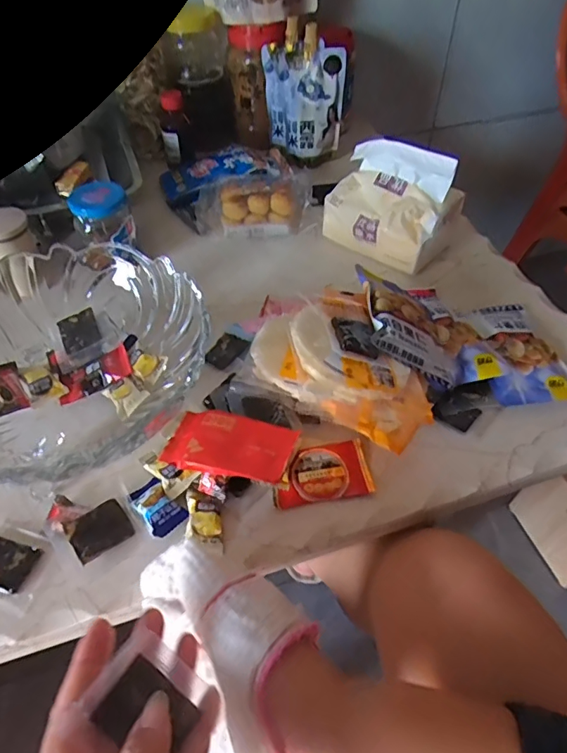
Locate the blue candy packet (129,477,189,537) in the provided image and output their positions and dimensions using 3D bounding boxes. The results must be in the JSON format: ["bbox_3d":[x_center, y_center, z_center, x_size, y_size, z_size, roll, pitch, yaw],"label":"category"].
[{"bbox_3d":[-0.098,0.100,0.387,0.028,0.014,0.047,-34,57,-25],"label":"blue candy packet"}]

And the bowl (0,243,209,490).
[{"bbox_3d":[-0.196,-0.015,0.431,0.227,0.097,0.217,0,49,0],"label":"bowl"}]

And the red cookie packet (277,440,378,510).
[{"bbox_3d":[0.030,0.079,0.408,0.078,0.014,0.049,-9,50,-7],"label":"red cookie packet"}]

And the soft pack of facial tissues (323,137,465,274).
[{"bbox_3d":[0.122,-0.203,0.574,0.140,0.115,0.081,27,55,22],"label":"soft pack of facial tissues"}]

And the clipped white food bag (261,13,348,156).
[{"bbox_3d":[0.028,-0.393,0.691,0.069,0.140,0.093,-31,55,-24],"label":"clipped white food bag"}]

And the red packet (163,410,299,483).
[{"bbox_3d":[-0.043,0.054,0.398,0.101,0.013,0.054,10,47,14],"label":"red packet"}]

